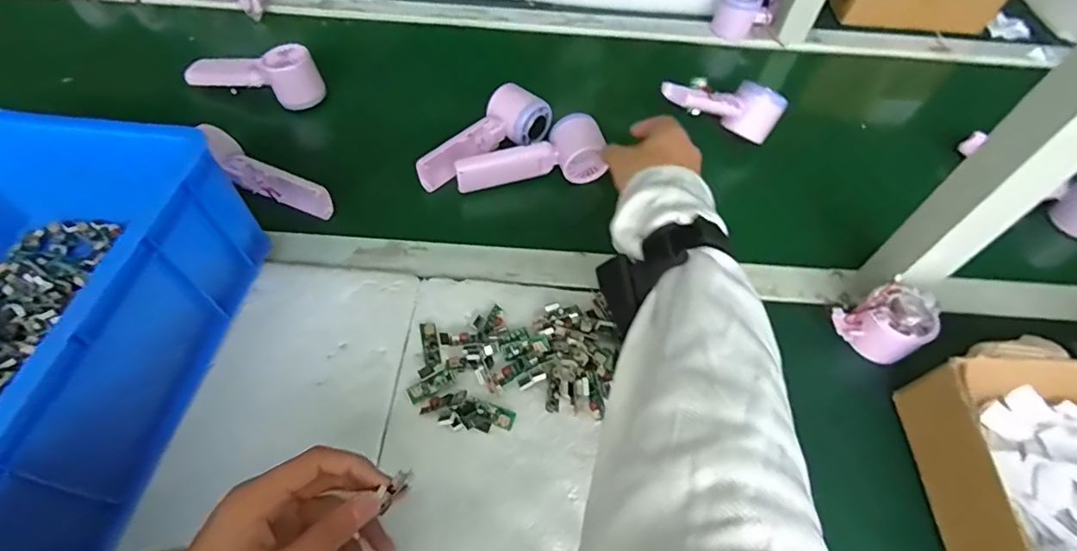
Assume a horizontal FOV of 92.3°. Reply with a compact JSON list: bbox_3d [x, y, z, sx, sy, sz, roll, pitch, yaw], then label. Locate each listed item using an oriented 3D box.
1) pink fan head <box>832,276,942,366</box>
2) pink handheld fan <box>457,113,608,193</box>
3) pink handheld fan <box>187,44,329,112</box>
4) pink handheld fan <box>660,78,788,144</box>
[{"bbox_3d":[0.300,0.043,0.450,0.069,0.047,0.058,-17,59,-13],"label":"pink fan head"},{"bbox_3d":[-0.008,-0.127,0.557,0.164,0.045,0.051,-13,58,-11],"label":"pink handheld fan"},{"bbox_3d":[-0.338,-0.246,0.615,0.168,0.051,0.047,15,57,7],"label":"pink handheld fan"},{"bbox_3d":[0.200,-0.193,0.578,0.154,0.050,0.062,2,53,-26],"label":"pink handheld fan"}]

